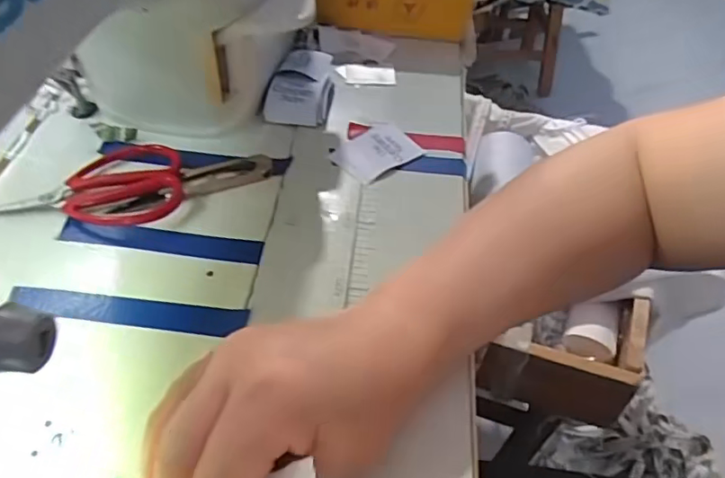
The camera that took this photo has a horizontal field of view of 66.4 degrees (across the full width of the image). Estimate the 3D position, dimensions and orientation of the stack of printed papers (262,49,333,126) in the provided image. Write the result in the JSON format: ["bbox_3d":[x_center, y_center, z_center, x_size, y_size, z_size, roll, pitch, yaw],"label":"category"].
[{"bbox_3d":[-0.044,-0.117,0.418,0.044,0.022,0.076,9,49,4],"label":"stack of printed papers"}]

